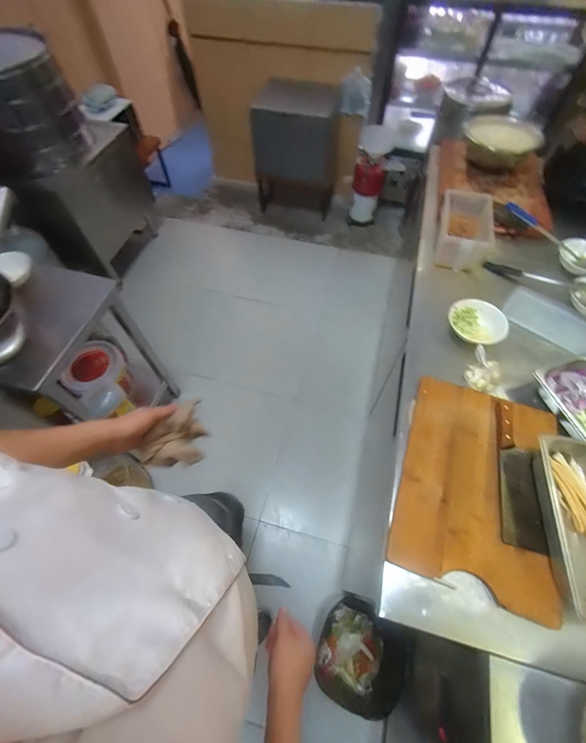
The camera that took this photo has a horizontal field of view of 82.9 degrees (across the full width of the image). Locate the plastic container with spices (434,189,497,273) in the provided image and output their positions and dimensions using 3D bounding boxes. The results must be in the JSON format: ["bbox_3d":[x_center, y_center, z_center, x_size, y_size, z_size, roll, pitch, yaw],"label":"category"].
[{"bbox_3d":[0.571,-0.479,1.115,0.164,0.106,0.308,10,61,8],"label":"plastic container with spices"}]

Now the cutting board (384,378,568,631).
[{"bbox_3d":[0.395,0.231,0.712,0.306,0.021,0.424,15,62,10],"label":"cutting board"}]

